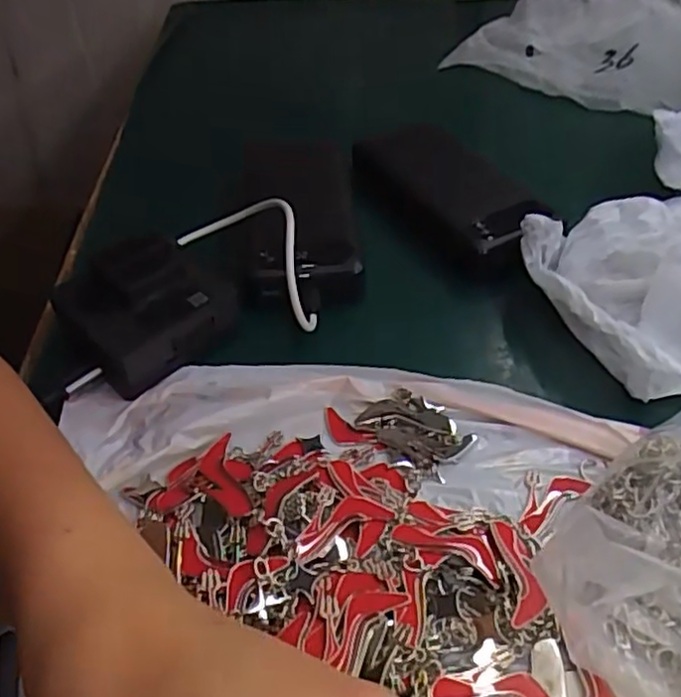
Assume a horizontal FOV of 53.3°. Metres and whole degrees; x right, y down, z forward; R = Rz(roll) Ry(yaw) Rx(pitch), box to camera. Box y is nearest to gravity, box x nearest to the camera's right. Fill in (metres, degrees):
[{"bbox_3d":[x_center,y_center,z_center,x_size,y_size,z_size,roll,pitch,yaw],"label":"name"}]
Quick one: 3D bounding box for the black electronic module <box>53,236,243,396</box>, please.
[{"bbox_3d":[-0.101,-0.026,0.366,0.079,0.051,0.064,-33,52,-26],"label":"black electronic module"}]

